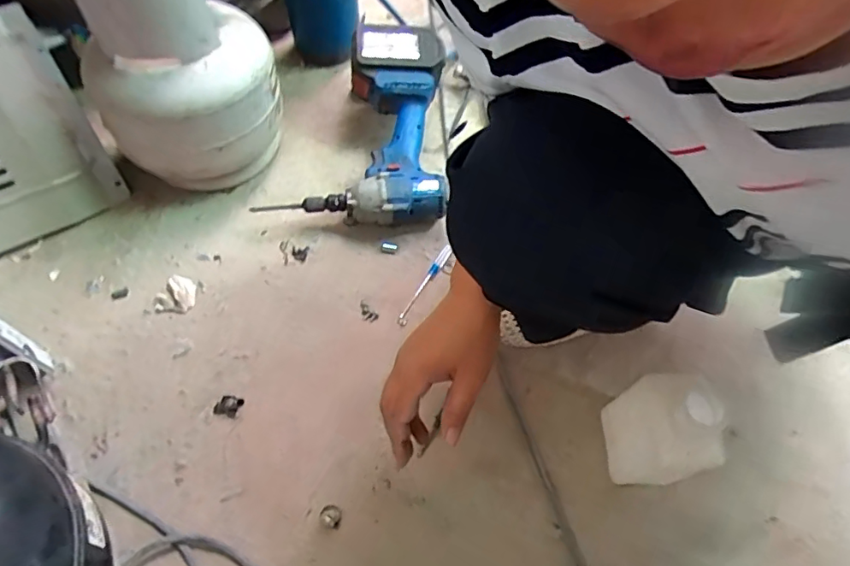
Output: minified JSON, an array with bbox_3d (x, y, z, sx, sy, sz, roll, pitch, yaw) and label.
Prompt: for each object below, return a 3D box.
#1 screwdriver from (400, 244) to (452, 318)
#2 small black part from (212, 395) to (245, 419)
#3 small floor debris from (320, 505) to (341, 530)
[{"bbox_3d":[0.004,-0.005,0.660,0.012,0.007,0.118,29,62,13],"label":"screwdriver"},{"bbox_3d":[-0.208,0.131,0.571,0.025,0.004,0.024,1,59,-2],"label":"small black part"},{"bbox_3d":[-0.091,0.225,0.520,0.020,0.009,0.020,14,60,5],"label":"small floor debris"}]

